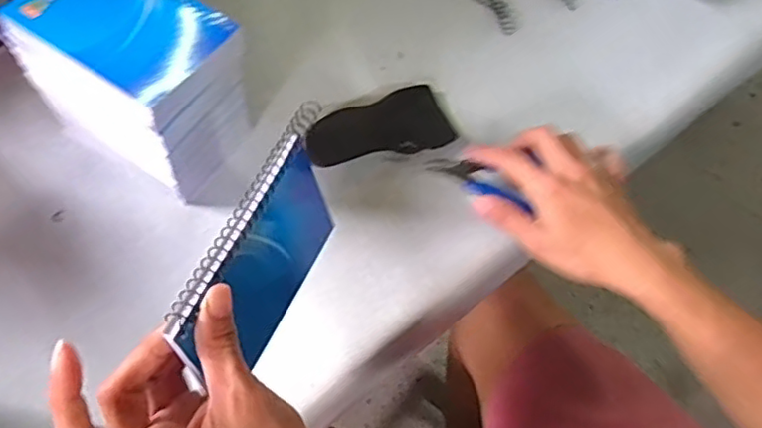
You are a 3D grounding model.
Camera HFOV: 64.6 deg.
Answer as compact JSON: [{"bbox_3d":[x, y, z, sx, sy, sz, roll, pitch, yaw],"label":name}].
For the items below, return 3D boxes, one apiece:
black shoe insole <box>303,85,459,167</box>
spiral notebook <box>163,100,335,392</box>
[{"bbox_3d":[-0.003,-0.068,0.493,0.117,0.008,0.057,-18,68,-11],"label":"black shoe insole"},{"bbox_3d":[-0.060,0.019,0.327,0.009,0.082,0.145,9,54,22],"label":"spiral notebook"}]

